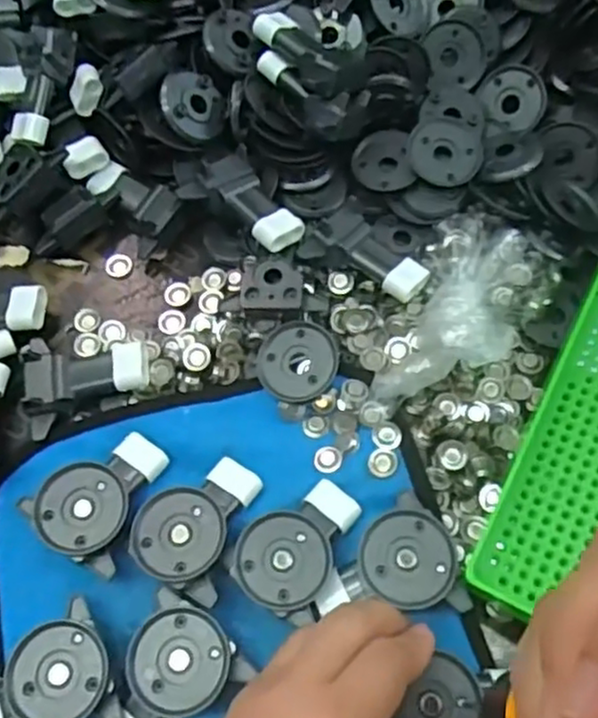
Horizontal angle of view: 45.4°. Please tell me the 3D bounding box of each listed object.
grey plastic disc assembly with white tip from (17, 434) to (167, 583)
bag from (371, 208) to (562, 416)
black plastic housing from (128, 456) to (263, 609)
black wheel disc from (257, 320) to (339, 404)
[{"bbox_3d":[-0.095,0.064,0.346,0.050,0.028,0.061,31,71,13],"label":"grey plastic disc assembly with white tip"},{"bbox_3d":[0.083,-0.023,0.374,0.070,0.044,0.125,35,63,9],"label":"bag"},{"bbox_3d":[-0.050,0.076,0.339,0.045,0.030,0.064,18,69,8],"label":"black plastic housing"},{"bbox_3d":[-0.001,0.001,0.376,0.041,0.014,0.044,0,67,1],"label":"black wheel disc"}]

